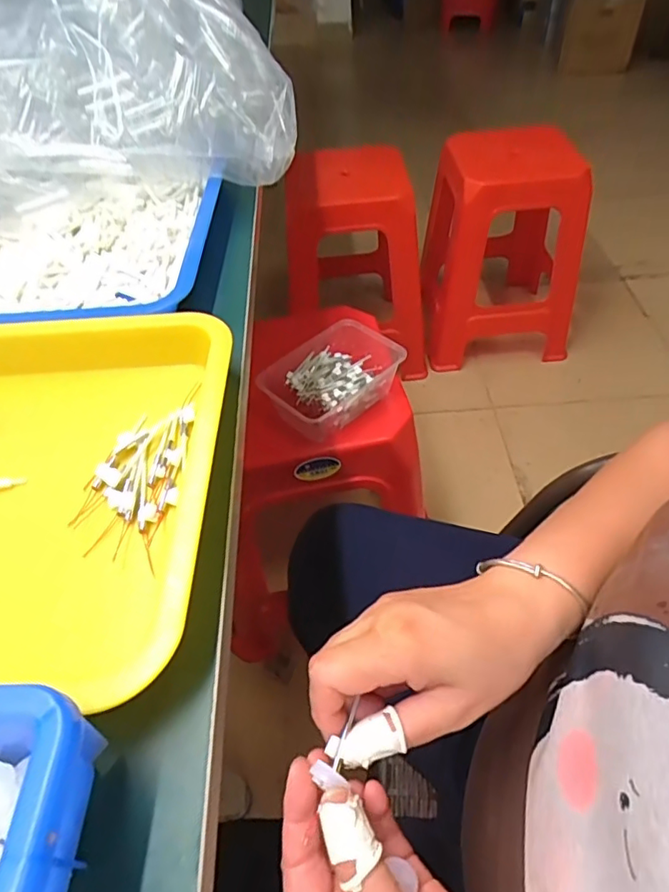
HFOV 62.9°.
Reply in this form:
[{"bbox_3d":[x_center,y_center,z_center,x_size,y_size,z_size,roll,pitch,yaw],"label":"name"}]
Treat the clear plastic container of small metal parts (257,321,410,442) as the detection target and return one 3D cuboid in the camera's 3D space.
[{"bbox_3d":[-0.006,-0.085,0.708,0.173,0.057,0.116,-33,55,-22],"label":"clear plastic container of small metal parts"}]

